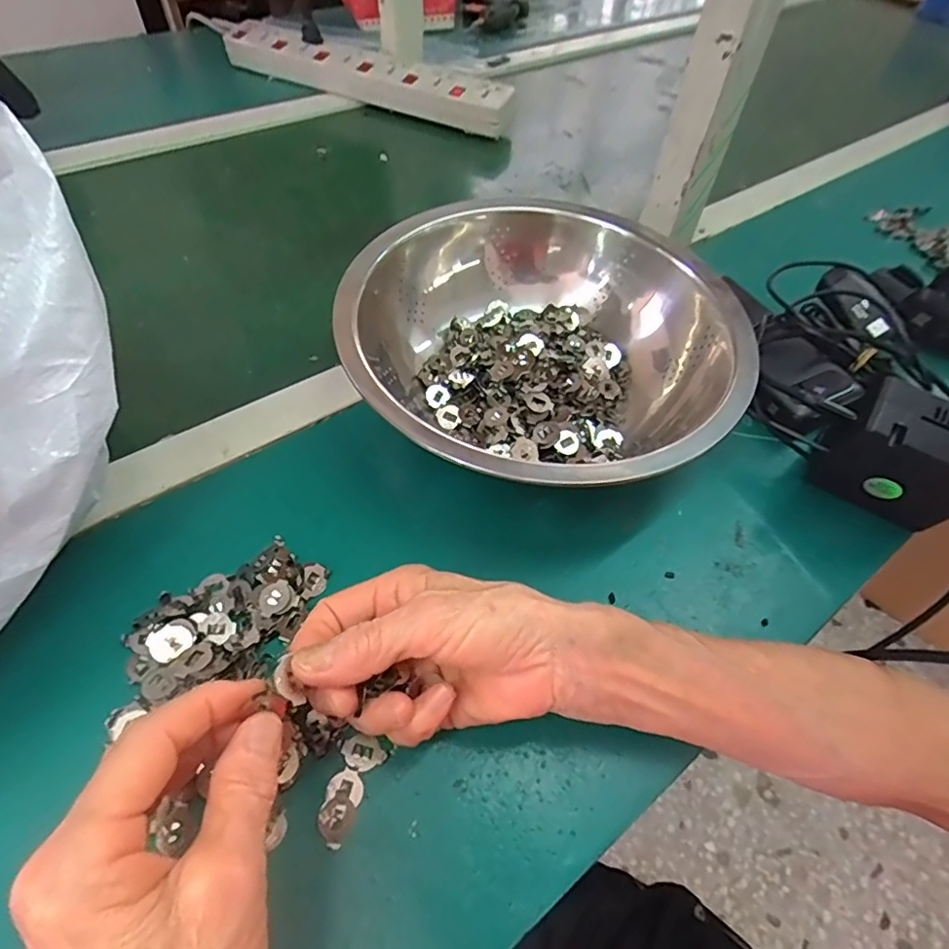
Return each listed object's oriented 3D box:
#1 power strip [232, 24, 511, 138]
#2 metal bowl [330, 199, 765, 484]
[{"bbox_3d":[-0.134,-0.487,0.686,0.392,0.042,0.054,23,55,12],"label":"power strip"},{"bbox_3d":[0.045,-0.078,0.383,0.258,0.078,0.243,-16,57,-16],"label":"metal bowl"}]

